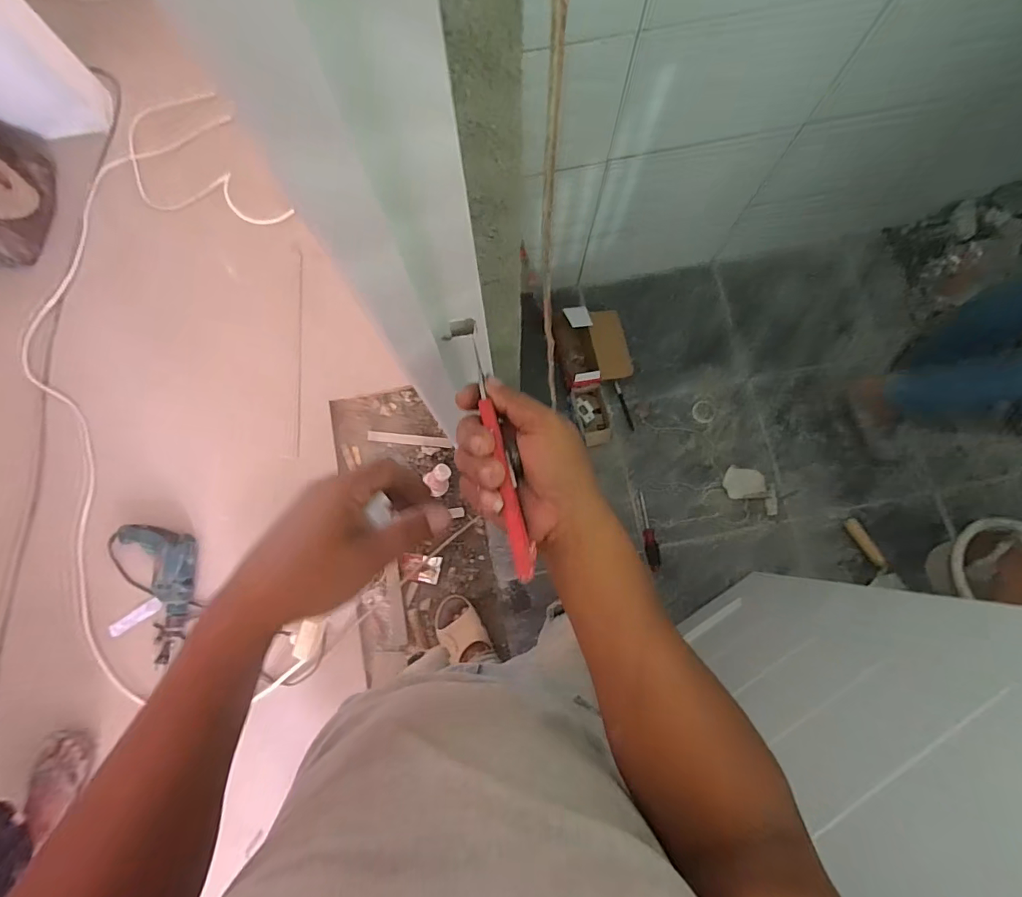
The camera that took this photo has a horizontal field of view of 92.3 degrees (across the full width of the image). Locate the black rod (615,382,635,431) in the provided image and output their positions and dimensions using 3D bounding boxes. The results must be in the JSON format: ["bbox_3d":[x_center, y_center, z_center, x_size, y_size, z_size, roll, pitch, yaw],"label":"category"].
[{"bbox_3d":[0.310,-0.116,1.341,0.015,0.007,0.139,-17,82,-3],"label":"black rod"}]

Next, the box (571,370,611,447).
[{"bbox_3d":[0.213,-0.106,1.314,0.093,0.049,0.194,-13,95,-2],"label":"box"}]

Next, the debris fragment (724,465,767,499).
[{"bbox_3d":[0.625,0.095,1.304,0.111,0.005,0.083,12,81,1],"label":"debris fragment"}]

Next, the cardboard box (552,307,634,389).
[{"bbox_3d":[0.218,-0.272,1.305,0.186,0.064,0.207,-9,95,9],"label":"cardboard box"}]

